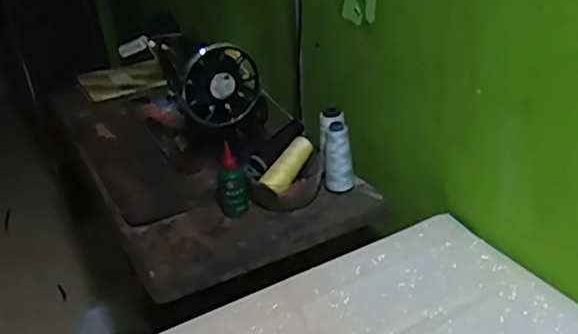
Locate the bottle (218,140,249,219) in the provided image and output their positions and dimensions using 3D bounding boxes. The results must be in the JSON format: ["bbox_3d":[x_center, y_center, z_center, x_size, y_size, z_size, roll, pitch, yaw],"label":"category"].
[{"bbox_3d":[-0.089,0.019,0.951,0.045,0.110,0.038,-5,28,4],"label":"bottle"}]

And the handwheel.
[{"bbox_3d":[-0.110,-0.131,0.992,0.132,0.128,0.029,-15,30,-17],"label":"handwheel"}]

